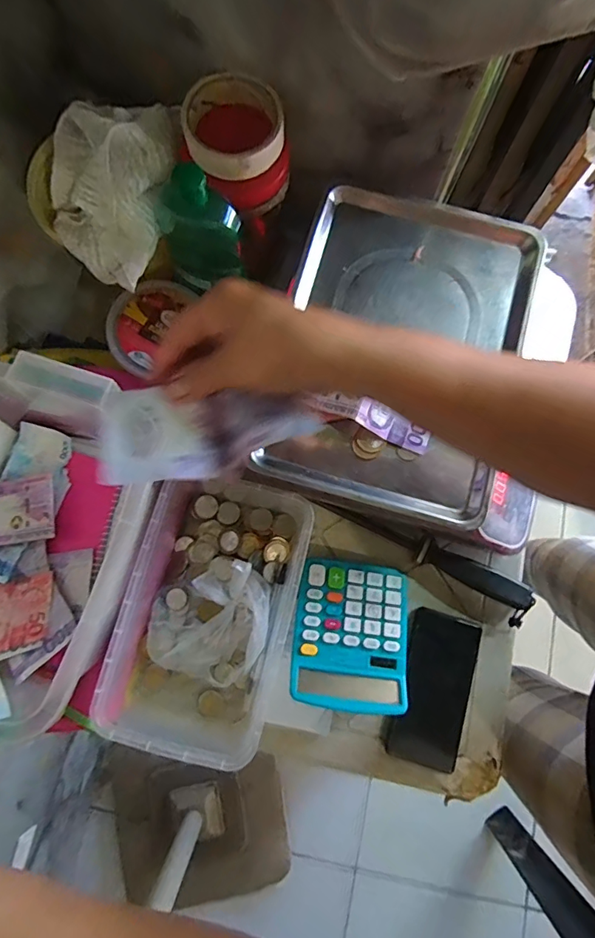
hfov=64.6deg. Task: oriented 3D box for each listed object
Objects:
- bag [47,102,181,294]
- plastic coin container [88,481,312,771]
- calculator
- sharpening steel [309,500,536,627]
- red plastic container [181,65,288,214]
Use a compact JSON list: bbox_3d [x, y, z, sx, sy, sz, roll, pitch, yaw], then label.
[{"bbox_3d":[-0.176,-0.276,0.449,0.115,0.078,0.156,28,80,4],"label":"bag"},{"bbox_3d":[-0.088,0.142,0.487,0.156,0.089,0.255,15,79,2],"label":"plastic coin container"},{"bbox_3d":[0.058,0.168,0.488,0.116,0.044,0.137,9,79,0],"label":"calculator"},{"bbox_3d":[0.142,0.088,0.521,0.249,0.031,0.040,32,80,5],"label":"sharpening steel"},{"bbox_3d":[-0.056,-0.300,0.440,0.092,0.061,0.094,0,79,-1],"label":"red plastic container"}]

